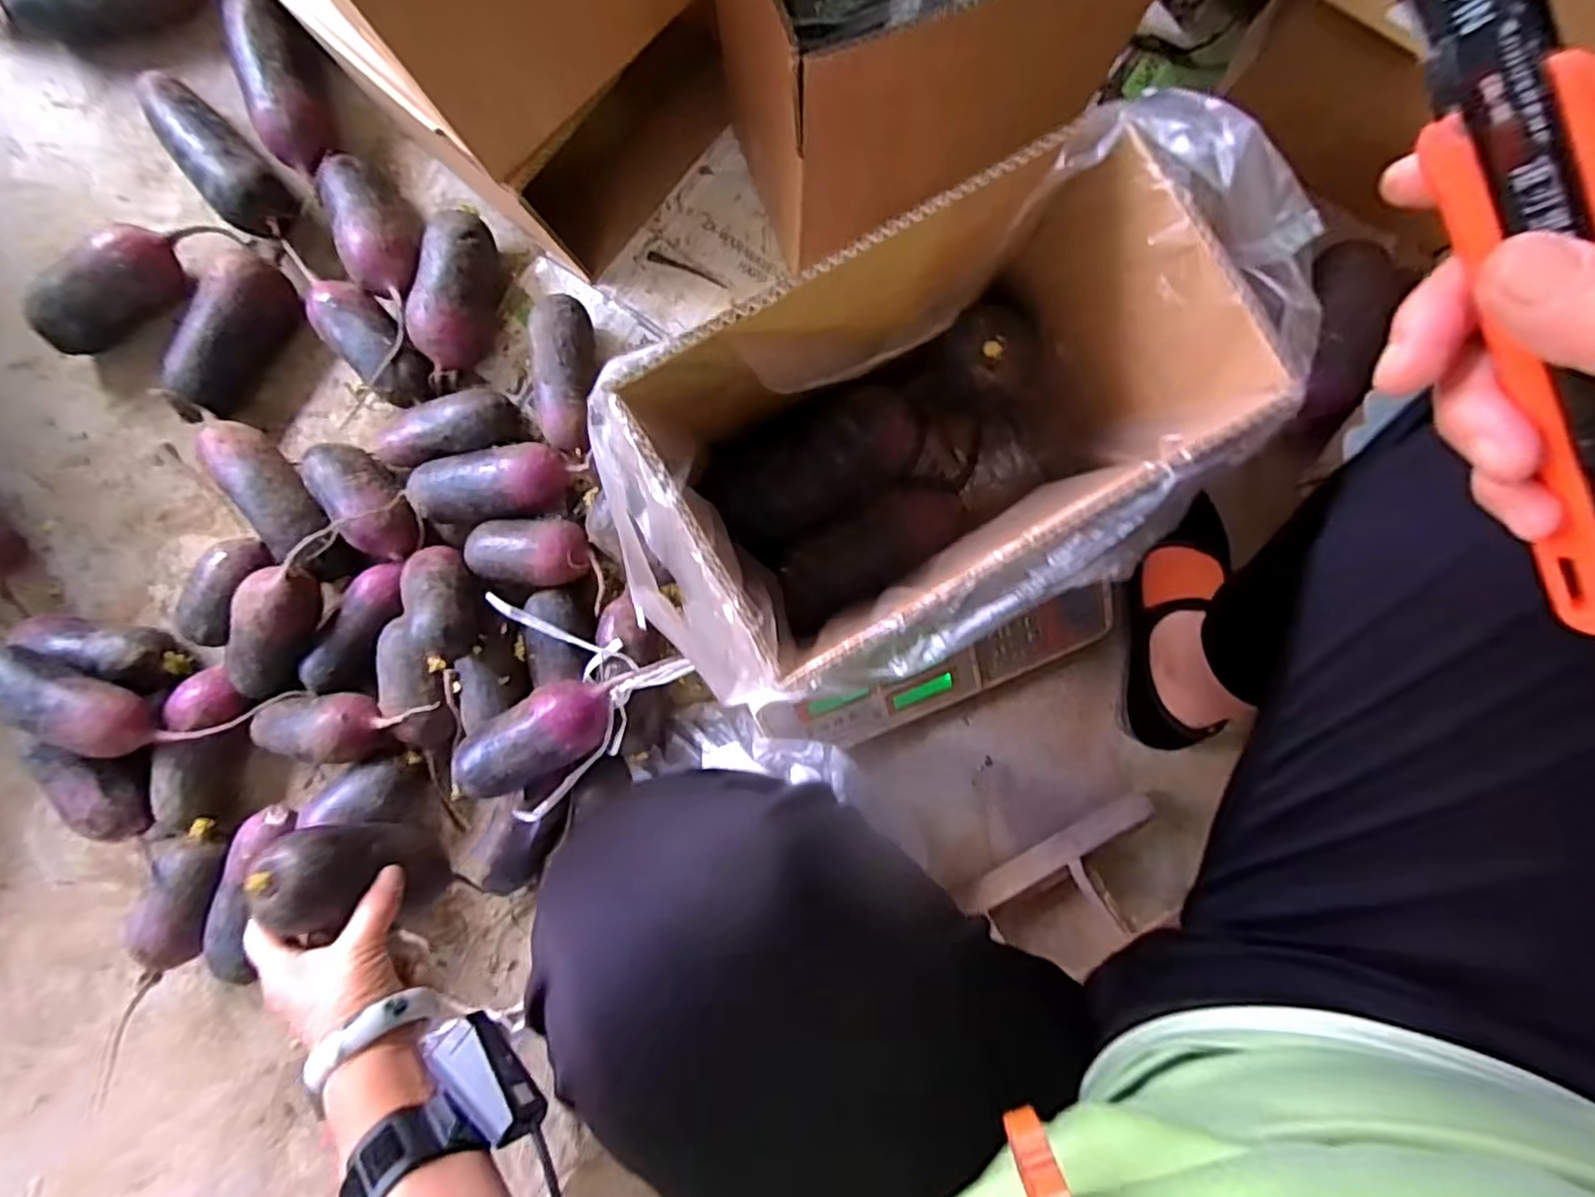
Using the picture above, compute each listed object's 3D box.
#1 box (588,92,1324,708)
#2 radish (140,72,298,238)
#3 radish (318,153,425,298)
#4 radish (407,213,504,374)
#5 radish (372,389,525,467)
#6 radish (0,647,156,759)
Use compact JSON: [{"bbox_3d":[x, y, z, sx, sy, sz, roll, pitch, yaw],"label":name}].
[{"bbox_3d":[0.067,-0.078,0.396,0.296,0.248,0.161,-29,90,0],"label":"box"},{"bbox_3d":[-0.507,-0.386,0.601,0.167,0.052,0.065,44,90,0],"label":"radish"},{"bbox_3d":[-0.368,-0.324,0.607,0.072,0.065,0.131,-28,90,0],"label":"radish"},{"bbox_3d":[-0.299,-0.265,0.594,0.060,0.051,0.131,5,90,0],"label":"radish"},{"bbox_3d":[-0.308,-0.145,0.594,0.135,0.044,0.052,-13,90,0],"label":"radish"},{"bbox_3d":[-0.604,0.084,0.561,0.136,0.054,0.054,30,90,-12],"label":"radish"}]

